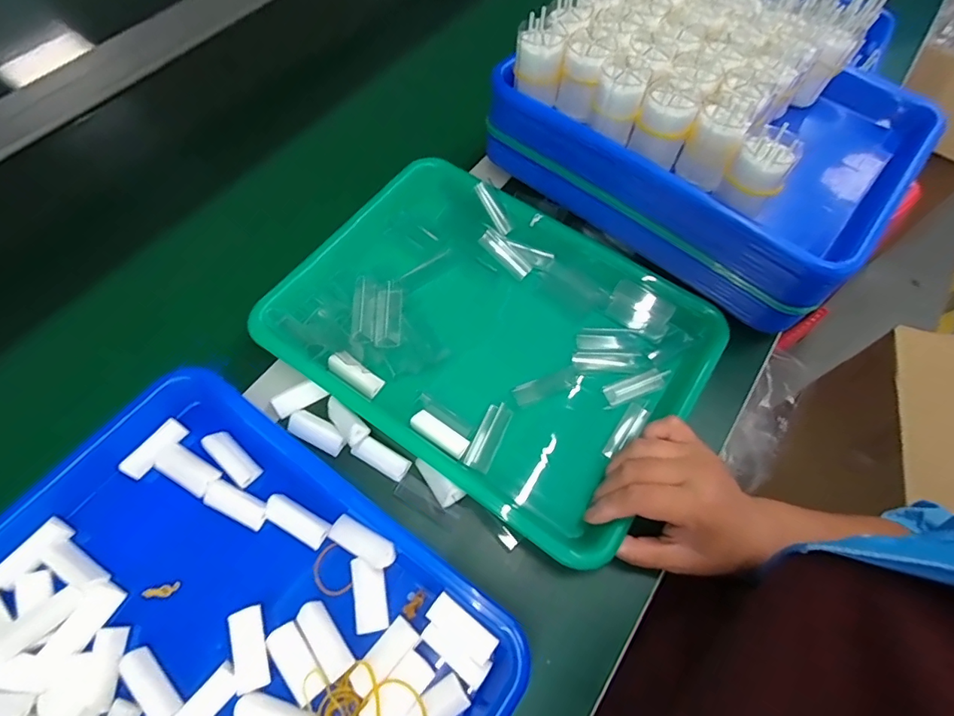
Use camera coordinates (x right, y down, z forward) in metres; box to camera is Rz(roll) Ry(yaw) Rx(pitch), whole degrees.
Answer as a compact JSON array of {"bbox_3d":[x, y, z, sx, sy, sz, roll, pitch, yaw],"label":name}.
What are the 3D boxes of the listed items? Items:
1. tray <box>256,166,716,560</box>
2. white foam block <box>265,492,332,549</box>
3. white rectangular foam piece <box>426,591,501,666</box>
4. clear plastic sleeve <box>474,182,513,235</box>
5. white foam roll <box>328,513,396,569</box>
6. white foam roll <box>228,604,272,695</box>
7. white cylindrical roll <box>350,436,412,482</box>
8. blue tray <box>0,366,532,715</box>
[{"bbox_3d":[0.009,-0.024,0.422,0.337,0.052,0.246,31,67,17],"label":"tray"},{"bbox_3d":[-0.125,0.113,0.343,0.048,0.012,0.019,27,65,11],"label":"white foam block"},{"bbox_3d":[-0.009,0.170,0.312,0.045,0.012,0.020,32,77,20],"label":"white rectangular foam piece"},{"bbox_3d":[0.015,-0.142,0.467,0.013,0.005,0.054,-32,91,-15],"label":"clear plastic sleeve"},{"bbox_3d":[-0.076,0.124,0.331,0.047,0.014,0.018,21,59,24],"label":"white foam roll"},{"bbox_3d":[-0.142,0.181,0.308,0.019,0.010,0.046,-16,65,-10],"label":"white foam roll"},{"bbox_3d":[-0.072,0.076,0.373,0.043,0.015,0.017,28,65,11],"label":"white cylindrical roll"},{"bbox_3d":[-0.166,0.176,0.304,0.334,0.041,0.245,33,67,17],"label":"blue tray"}]

